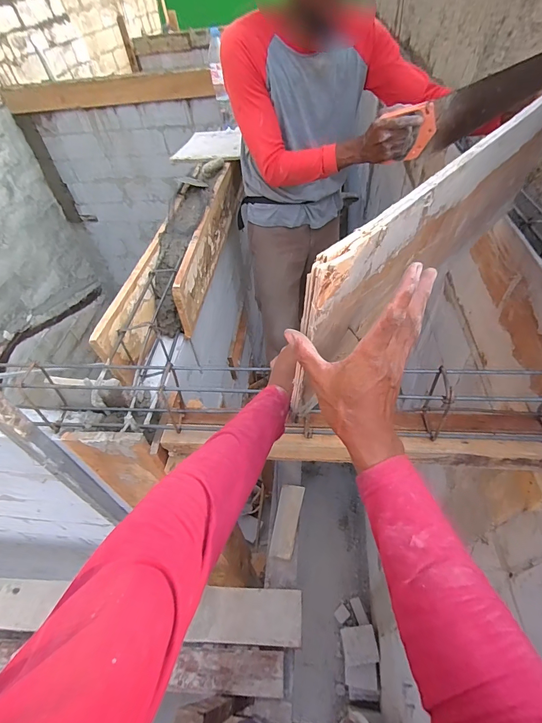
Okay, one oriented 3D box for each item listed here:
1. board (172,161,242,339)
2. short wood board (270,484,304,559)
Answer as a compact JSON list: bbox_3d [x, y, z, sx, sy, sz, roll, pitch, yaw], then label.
[{"bbox_3d":[-0.178,-0.431,1.158,0.023,0.173,0.851,1,49,7],"label":"board"},{"bbox_3d":[0.064,0.632,1.417,0.092,0.030,0.271,8,59,12],"label":"short wood board"}]

